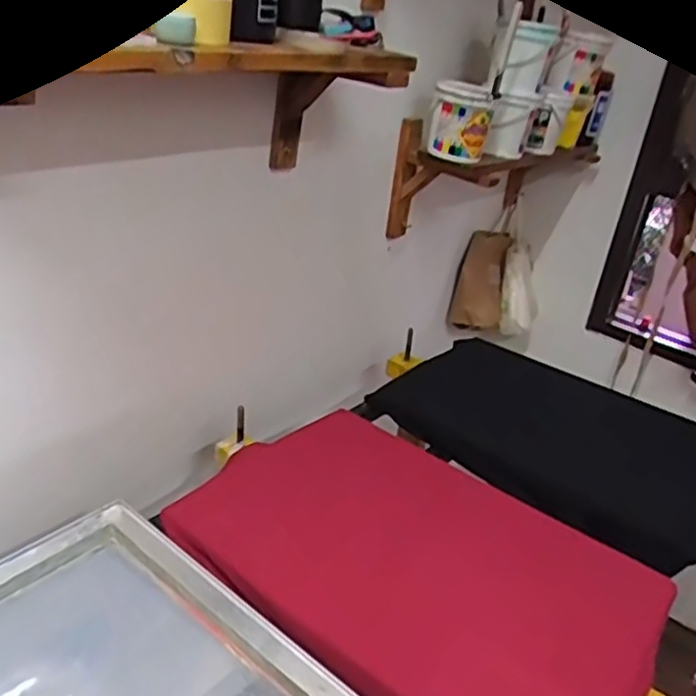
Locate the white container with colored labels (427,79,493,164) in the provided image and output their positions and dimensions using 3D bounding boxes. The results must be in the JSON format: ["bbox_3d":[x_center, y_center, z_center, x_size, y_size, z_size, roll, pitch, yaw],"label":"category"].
[{"bbox_3d":[0.207,-0.421,1.261,0.106,0.129,0.090,11,28,6],"label":"white container with colored labels"}]

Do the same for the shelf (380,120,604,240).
[{"bbox_3d":[0.338,-0.371,1.514,0.236,0.220,0.558,29,34,36],"label":"shelf"}]

